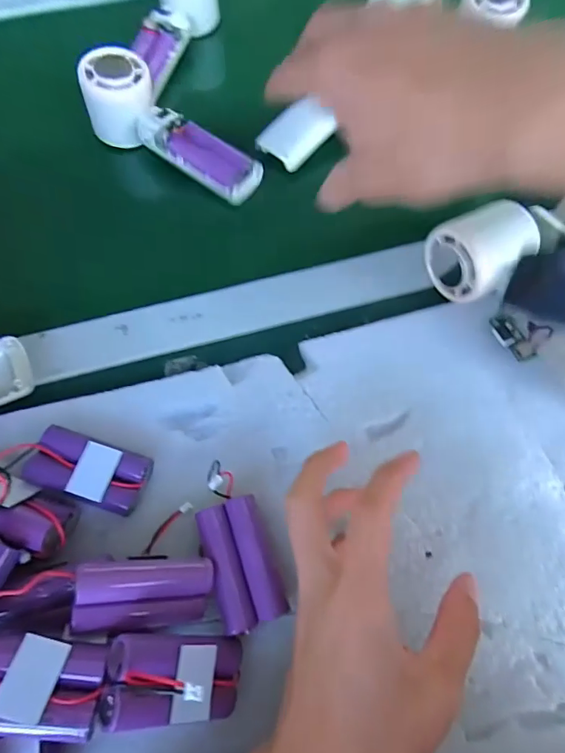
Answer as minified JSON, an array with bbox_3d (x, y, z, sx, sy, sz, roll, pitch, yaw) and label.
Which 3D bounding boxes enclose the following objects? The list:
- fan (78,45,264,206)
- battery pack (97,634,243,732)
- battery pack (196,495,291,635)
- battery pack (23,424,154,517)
[{"bbox_3d":[-0.094,-0.206,0.391,0.164,0.043,0.052,35,70,-1],"label":"fan"},{"bbox_3d":[-0.049,0.142,0.218,0.070,0.021,0.034,27,60,-37],"label":"battery pack"},{"bbox_3d":[-0.022,0.103,0.257,0.034,0.016,0.065,-18,68,-7],"label":"battery pack"},{"bbox_3d":[-0.114,0.056,0.272,0.065,0.022,0.033,17,68,8],"label":"battery pack"}]

